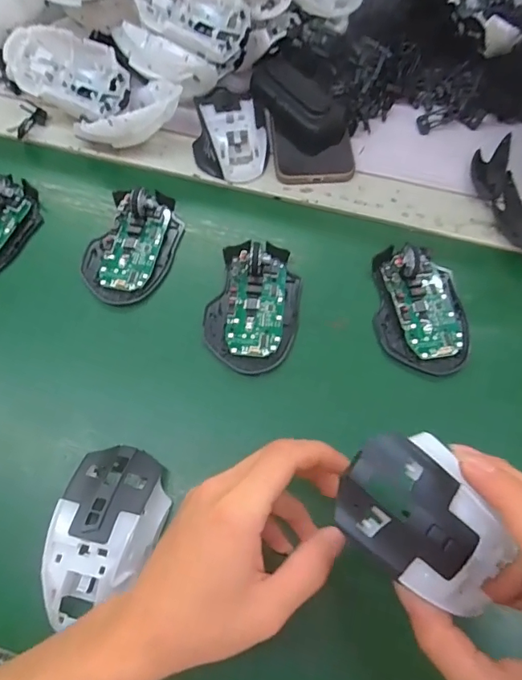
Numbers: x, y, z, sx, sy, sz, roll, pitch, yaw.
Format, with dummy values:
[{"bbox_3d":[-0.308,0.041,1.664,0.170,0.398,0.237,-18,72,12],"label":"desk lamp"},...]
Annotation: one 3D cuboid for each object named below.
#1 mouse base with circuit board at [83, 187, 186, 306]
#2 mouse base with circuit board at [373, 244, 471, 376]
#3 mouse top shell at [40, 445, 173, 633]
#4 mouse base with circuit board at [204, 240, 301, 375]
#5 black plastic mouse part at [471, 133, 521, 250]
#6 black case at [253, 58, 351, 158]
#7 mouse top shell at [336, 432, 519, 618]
[{"bbox_3d":[-0.113,-0.087,0.407,0.074,0.028,0.112,12,66,6],"label":"mouse base with circuit board"},{"bbox_3d":[0.134,-0.028,0.382,0.074,0.029,0.106,4,66,2],"label":"mouse base with circuit board"},{"bbox_3d":[-0.099,0.125,0.300,0.064,0.028,0.112,11,66,5],"label":"mouse top shell"},{"bbox_3d":[-0.006,-0.031,0.379,0.073,0.031,0.110,5,66,2],"label":"mouse base with circuit board"},{"bbox_3d":[0.230,-0.137,0.436,0.051,0.018,0.146,-3,65,-1],"label":"black plastic mouse part"},{"bbox_3d":[0.038,-0.247,0.483,0.065,0.033,0.109,-28,68,-12],"label":"black case"},{"bbox_3d":[0.081,0.087,0.225,0.084,0.029,0.061,38,71,16],"label":"mouse top shell"}]

